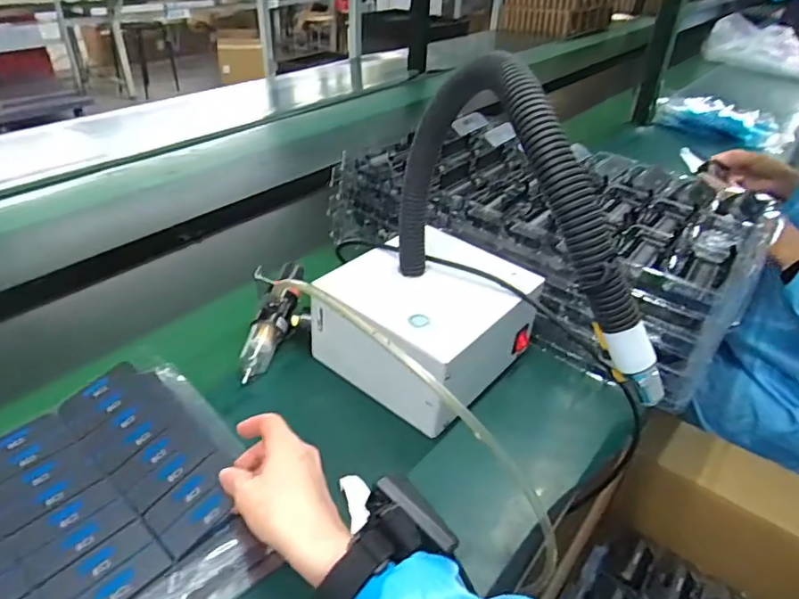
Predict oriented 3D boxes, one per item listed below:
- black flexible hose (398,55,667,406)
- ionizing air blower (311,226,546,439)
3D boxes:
[{"bbox_3d":[0.085,-0.067,0.435,0.045,0.208,0.301,-17,40,-26],"label":"black flexible hose"},{"bbox_3d":[0.027,0.021,0.593,0.183,0.101,0.196,30,43,33],"label":"ionizing air blower"}]

